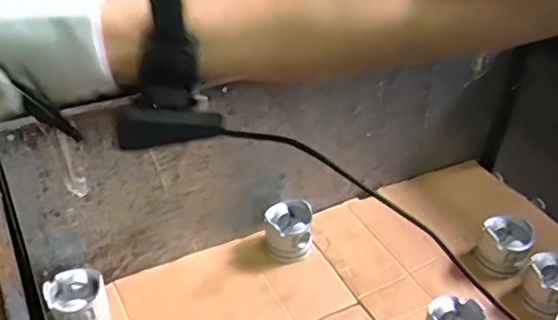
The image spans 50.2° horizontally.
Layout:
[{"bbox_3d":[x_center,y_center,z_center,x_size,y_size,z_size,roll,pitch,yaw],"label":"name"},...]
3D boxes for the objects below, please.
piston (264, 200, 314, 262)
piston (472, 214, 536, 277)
[{"bbox_3d":[0.019,0.141,1.159,0.095,0.083,0.101,4,38,2],"label":"piston"},{"bbox_3d":[0.434,0.165,1.147,0.096,0.099,0.075,24,42,25],"label":"piston"}]

